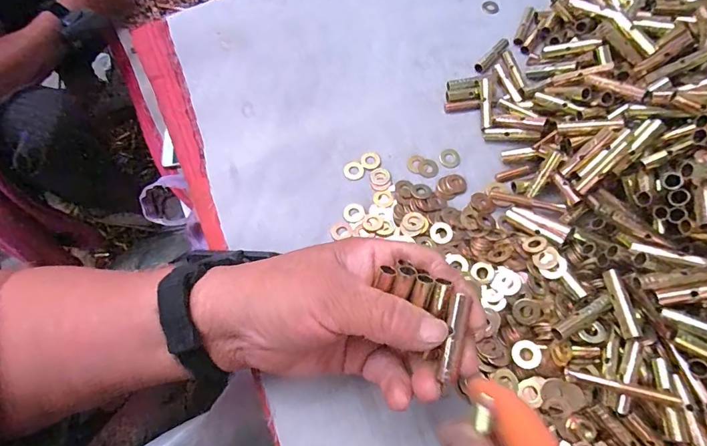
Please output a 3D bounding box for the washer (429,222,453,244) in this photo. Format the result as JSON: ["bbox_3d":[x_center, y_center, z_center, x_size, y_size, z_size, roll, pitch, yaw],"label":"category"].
[{"bbox_3d":[0.066,0.007,0.303,0.016,0.004,0.017,-1,66,3],"label":"washer"}]

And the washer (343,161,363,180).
[{"bbox_3d":[0.000,-0.044,0.329,0.016,0.004,0.016,-1,66,3],"label":"washer"}]

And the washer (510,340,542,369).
[{"bbox_3d":[0.108,0.083,0.254,0.017,0.004,0.017,-6,62,12],"label":"washer"}]

